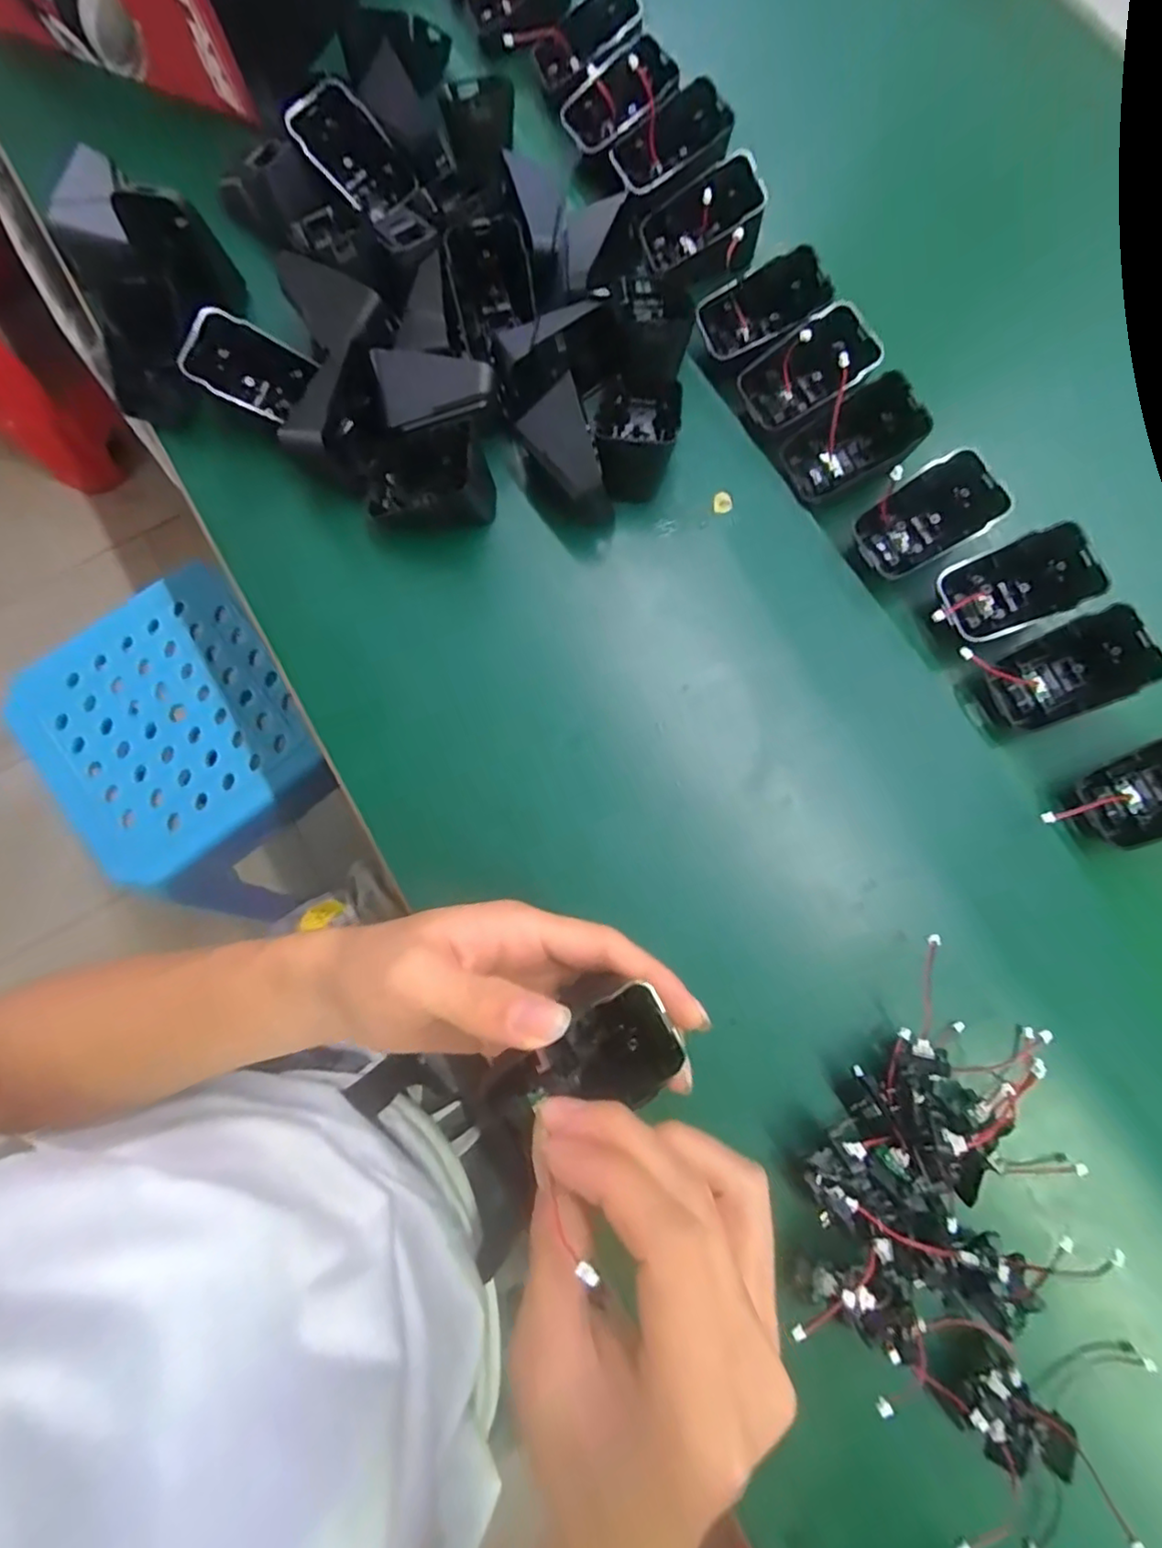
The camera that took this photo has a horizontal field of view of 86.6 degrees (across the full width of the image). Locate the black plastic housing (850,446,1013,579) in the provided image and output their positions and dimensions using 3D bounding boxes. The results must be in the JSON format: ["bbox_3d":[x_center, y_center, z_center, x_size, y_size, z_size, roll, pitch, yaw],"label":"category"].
[{"bbox_3d":[0.184,-0.136,0.329,0.068,0.025,0.045,-31,93,24],"label":"black plastic housing"}]

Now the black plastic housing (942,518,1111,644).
[{"bbox_3d":[0.225,-0.098,0.320,0.067,0.021,0.044,-19,93,22],"label":"black plastic housing"}]

